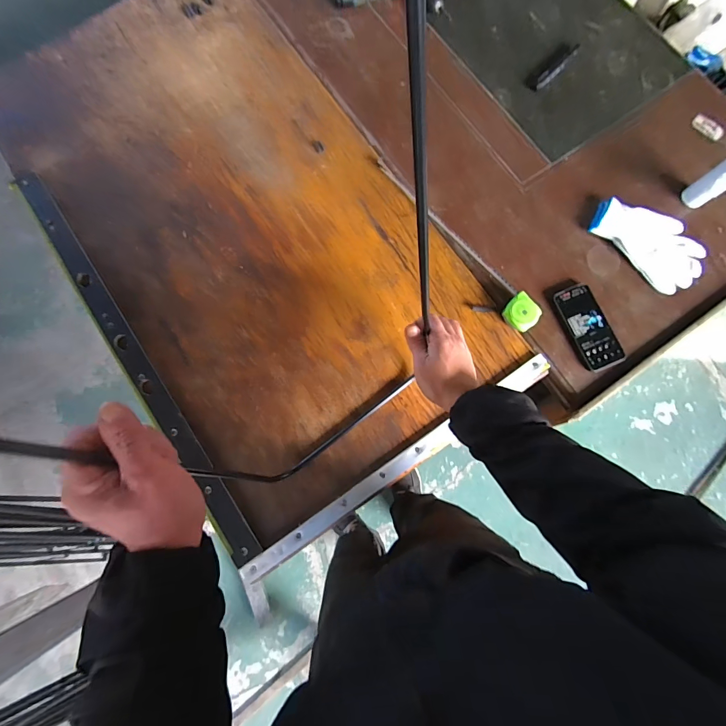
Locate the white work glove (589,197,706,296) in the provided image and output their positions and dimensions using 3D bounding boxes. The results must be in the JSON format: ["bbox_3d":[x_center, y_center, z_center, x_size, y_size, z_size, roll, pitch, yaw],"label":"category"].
[{"bbox_3d":[0.554,-0.239,0.697,0.122,0.024,0.214,-44,83,-7],"label":"white work glove"}]

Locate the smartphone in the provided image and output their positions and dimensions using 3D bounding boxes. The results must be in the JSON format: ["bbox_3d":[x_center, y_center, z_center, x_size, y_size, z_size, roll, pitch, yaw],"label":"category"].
[{"bbox_3d":[0.421,-0.068,0.672,0.070,0.014,0.161,-19,81,-4],"label":"smartphone"}]

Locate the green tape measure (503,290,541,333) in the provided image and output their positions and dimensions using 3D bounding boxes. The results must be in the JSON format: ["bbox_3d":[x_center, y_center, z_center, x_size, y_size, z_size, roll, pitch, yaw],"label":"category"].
[{"bbox_3d":[0.290,-0.091,0.664,0.054,0.037,0.059,-39,82,-7],"label":"green tape measure"}]

